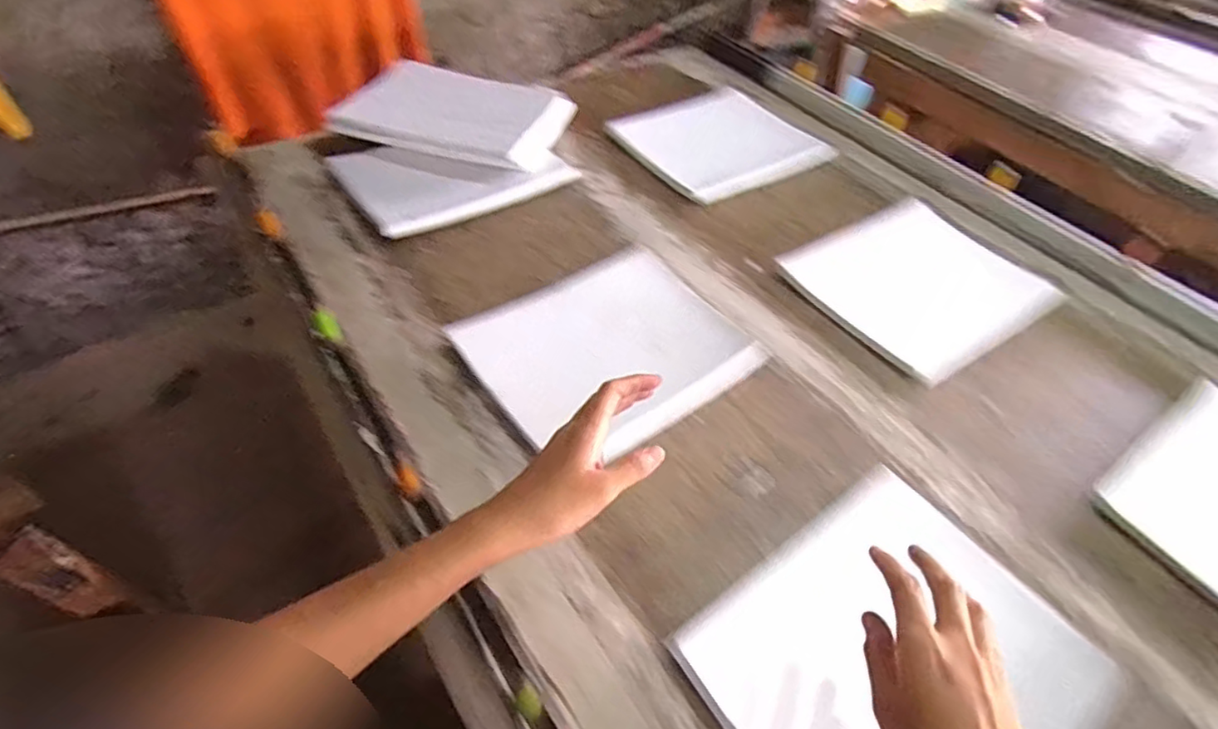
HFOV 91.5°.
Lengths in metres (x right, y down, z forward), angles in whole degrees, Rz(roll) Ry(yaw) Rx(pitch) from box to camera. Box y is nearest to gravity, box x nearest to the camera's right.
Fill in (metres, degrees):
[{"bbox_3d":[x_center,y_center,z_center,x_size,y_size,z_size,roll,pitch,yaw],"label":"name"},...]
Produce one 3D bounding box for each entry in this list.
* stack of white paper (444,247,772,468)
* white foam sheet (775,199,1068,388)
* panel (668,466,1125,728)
[{"bbox_3d":[0.005,-0.018,0.627,0.263,0.024,0.209,-30,57,-26],"label":"stack of white paper"},{"bbox_3d":[0.380,-0.102,0.737,0.249,0.022,0.230,-24,55,-23],"label":"white foam sheet"},{"bbox_3d":[0.217,0.221,0.440,0.262,0.014,0.219,-29,54,-23],"label":"panel"}]

